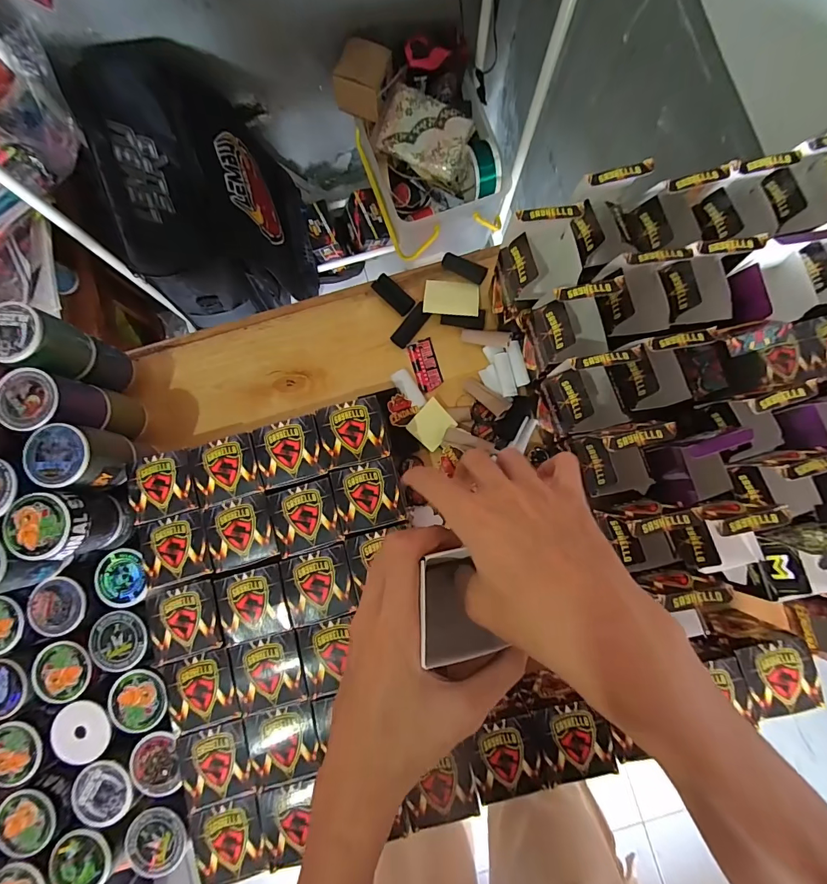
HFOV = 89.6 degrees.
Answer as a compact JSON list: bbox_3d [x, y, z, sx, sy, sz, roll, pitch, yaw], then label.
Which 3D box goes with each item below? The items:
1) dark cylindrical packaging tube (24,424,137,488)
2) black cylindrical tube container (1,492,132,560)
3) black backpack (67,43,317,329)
[{"bbox_3d":[-0.300,0.014,0.380,0.050,0.064,0.052,0,83,1],"label":"dark cylindrical packaging tube"},{"bbox_3d":[-0.306,0.073,0.373,0.052,0.066,0.055,0,83,1],"label":"black cylindrical tube container"},{"bbox_3d":[-0.453,-0.553,0.966,0.327,0.406,0.487,-19,83,-1],"label":"black backpack"}]

